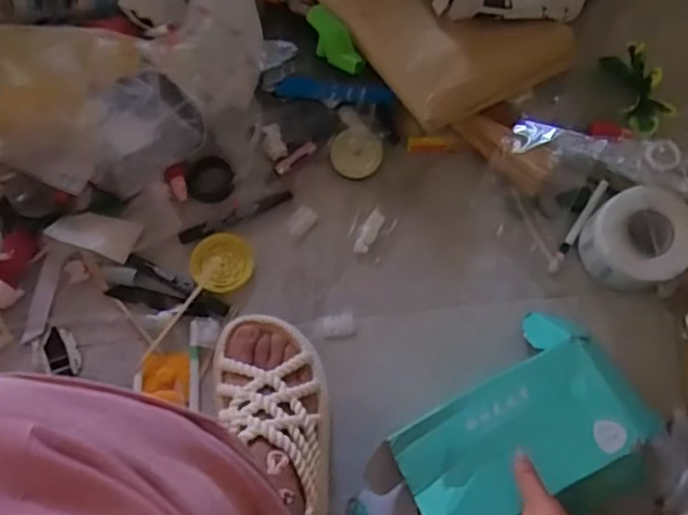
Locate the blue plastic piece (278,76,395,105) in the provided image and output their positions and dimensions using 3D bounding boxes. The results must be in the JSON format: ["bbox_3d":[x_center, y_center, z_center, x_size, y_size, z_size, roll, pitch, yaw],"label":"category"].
[{"bbox_3d":[-0.009,-0.184,0.702,0.128,0.021,0.017,3,72,-1],"label":"blue plastic piece"}]

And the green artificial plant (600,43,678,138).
[{"bbox_3d":[0.348,-0.201,0.737,0.047,0.049,0.113,-13,73,-6],"label":"green artificial plant"}]

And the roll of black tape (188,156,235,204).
[{"bbox_3d":[-0.148,-0.087,0.707,0.048,0.007,0.053,-12,73,-6],"label":"roll of black tape"}]

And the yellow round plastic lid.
[{"bbox_3d":[-0.131,0.005,0.684,0.064,0.007,0.065,1,72,-2],"label":"yellow round plastic lid"}]

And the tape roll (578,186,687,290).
[{"bbox_3d":[0.302,-0.020,0.653,0.090,0.067,0.091,8,72,1],"label":"tape roll"}]

